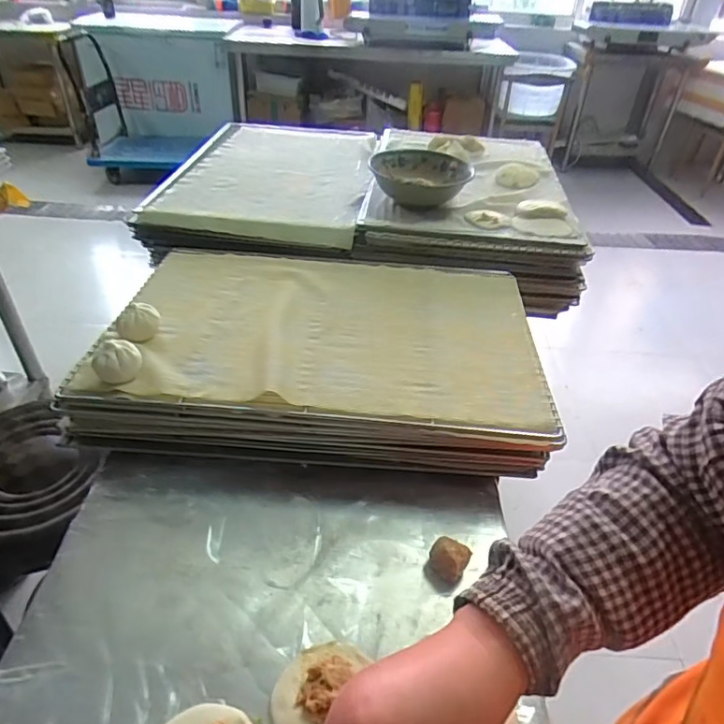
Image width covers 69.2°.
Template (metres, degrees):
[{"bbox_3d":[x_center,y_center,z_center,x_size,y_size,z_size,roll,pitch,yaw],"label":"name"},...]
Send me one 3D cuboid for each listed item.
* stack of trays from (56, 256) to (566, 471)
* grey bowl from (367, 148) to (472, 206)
[{"bbox_3d":[-0.055,-0.019,0.779,0.583,0.112,0.398,5,36,0],"label":"stack of trays"},{"bbox_3d":[0.112,-0.354,1.003,0.178,0.059,0.172,2,38,-2],"label":"grey bowl"}]

